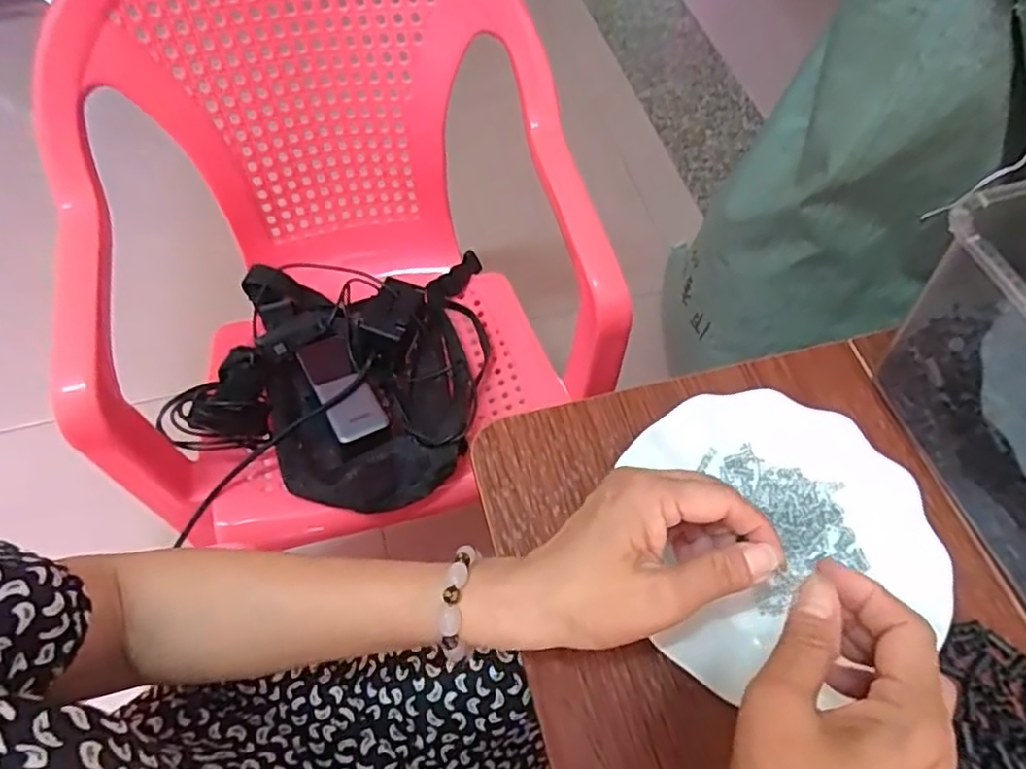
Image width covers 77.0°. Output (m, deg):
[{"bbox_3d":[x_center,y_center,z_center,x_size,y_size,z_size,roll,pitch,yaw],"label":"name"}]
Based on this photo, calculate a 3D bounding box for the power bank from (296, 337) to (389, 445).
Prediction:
[{"bbox_3d":[-0.175,0.001,0.656,0.050,0.013,0.125,-27,60,-14],"label":"power bank"}]

